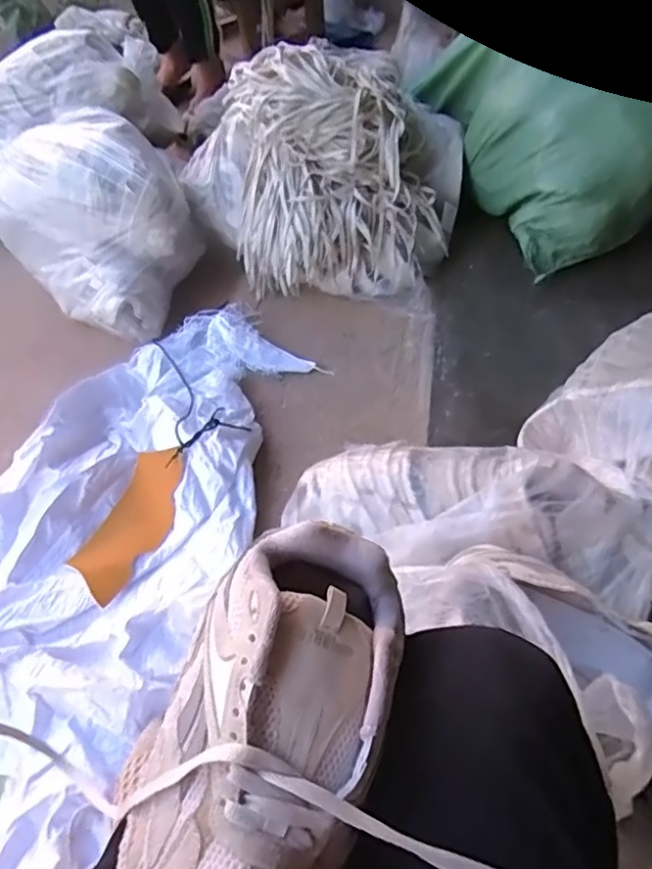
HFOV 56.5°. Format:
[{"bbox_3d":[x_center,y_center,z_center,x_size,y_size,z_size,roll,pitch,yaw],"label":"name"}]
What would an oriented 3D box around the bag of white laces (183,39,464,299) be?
[{"bbox_3d":[-0.009,-0.491,1.152,0.510,0.296,0.393,7,54,8],"label":"bag of white laces"}]

